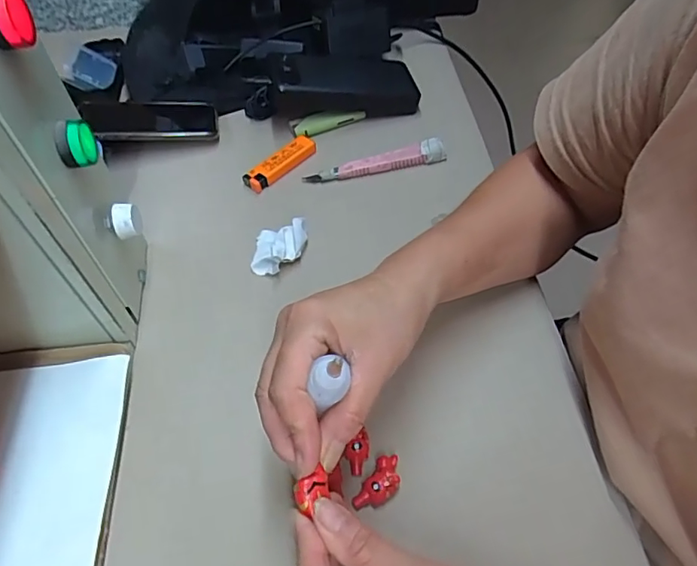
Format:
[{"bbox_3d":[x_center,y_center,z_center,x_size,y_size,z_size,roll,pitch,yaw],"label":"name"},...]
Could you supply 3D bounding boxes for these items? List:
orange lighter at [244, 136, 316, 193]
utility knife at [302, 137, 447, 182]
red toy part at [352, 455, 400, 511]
[{"bbox_3d":[-0.065,-0.120,0.509,0.025,0.013,0.079,34,60,25],"label":"orange lighter"},{"bbox_3d":[0.027,-0.117,0.503,0.138,0.017,0.020,-15,54,-9],"label":"utility knife"},{"bbox_3d":[0.021,0.126,0.325,0.019,0.012,0.037,28,59,21],"label":"red toy part"}]

